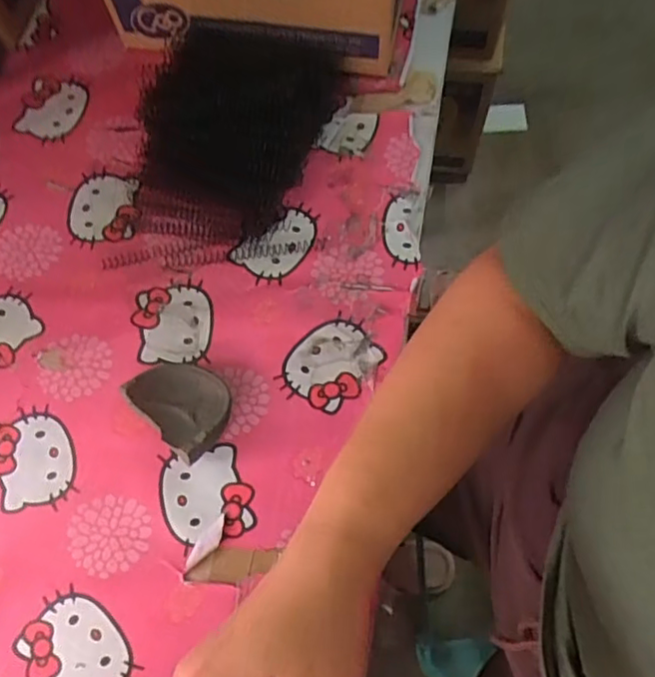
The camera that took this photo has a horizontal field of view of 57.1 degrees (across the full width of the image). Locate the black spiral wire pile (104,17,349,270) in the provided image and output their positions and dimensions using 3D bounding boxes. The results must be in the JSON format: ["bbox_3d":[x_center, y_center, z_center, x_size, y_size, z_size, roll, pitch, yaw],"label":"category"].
[{"bbox_3d":[-0.105,-0.192,0.586,0.168,0.088,0.252,10,69,6],"label":"black spiral wire pile"}]

